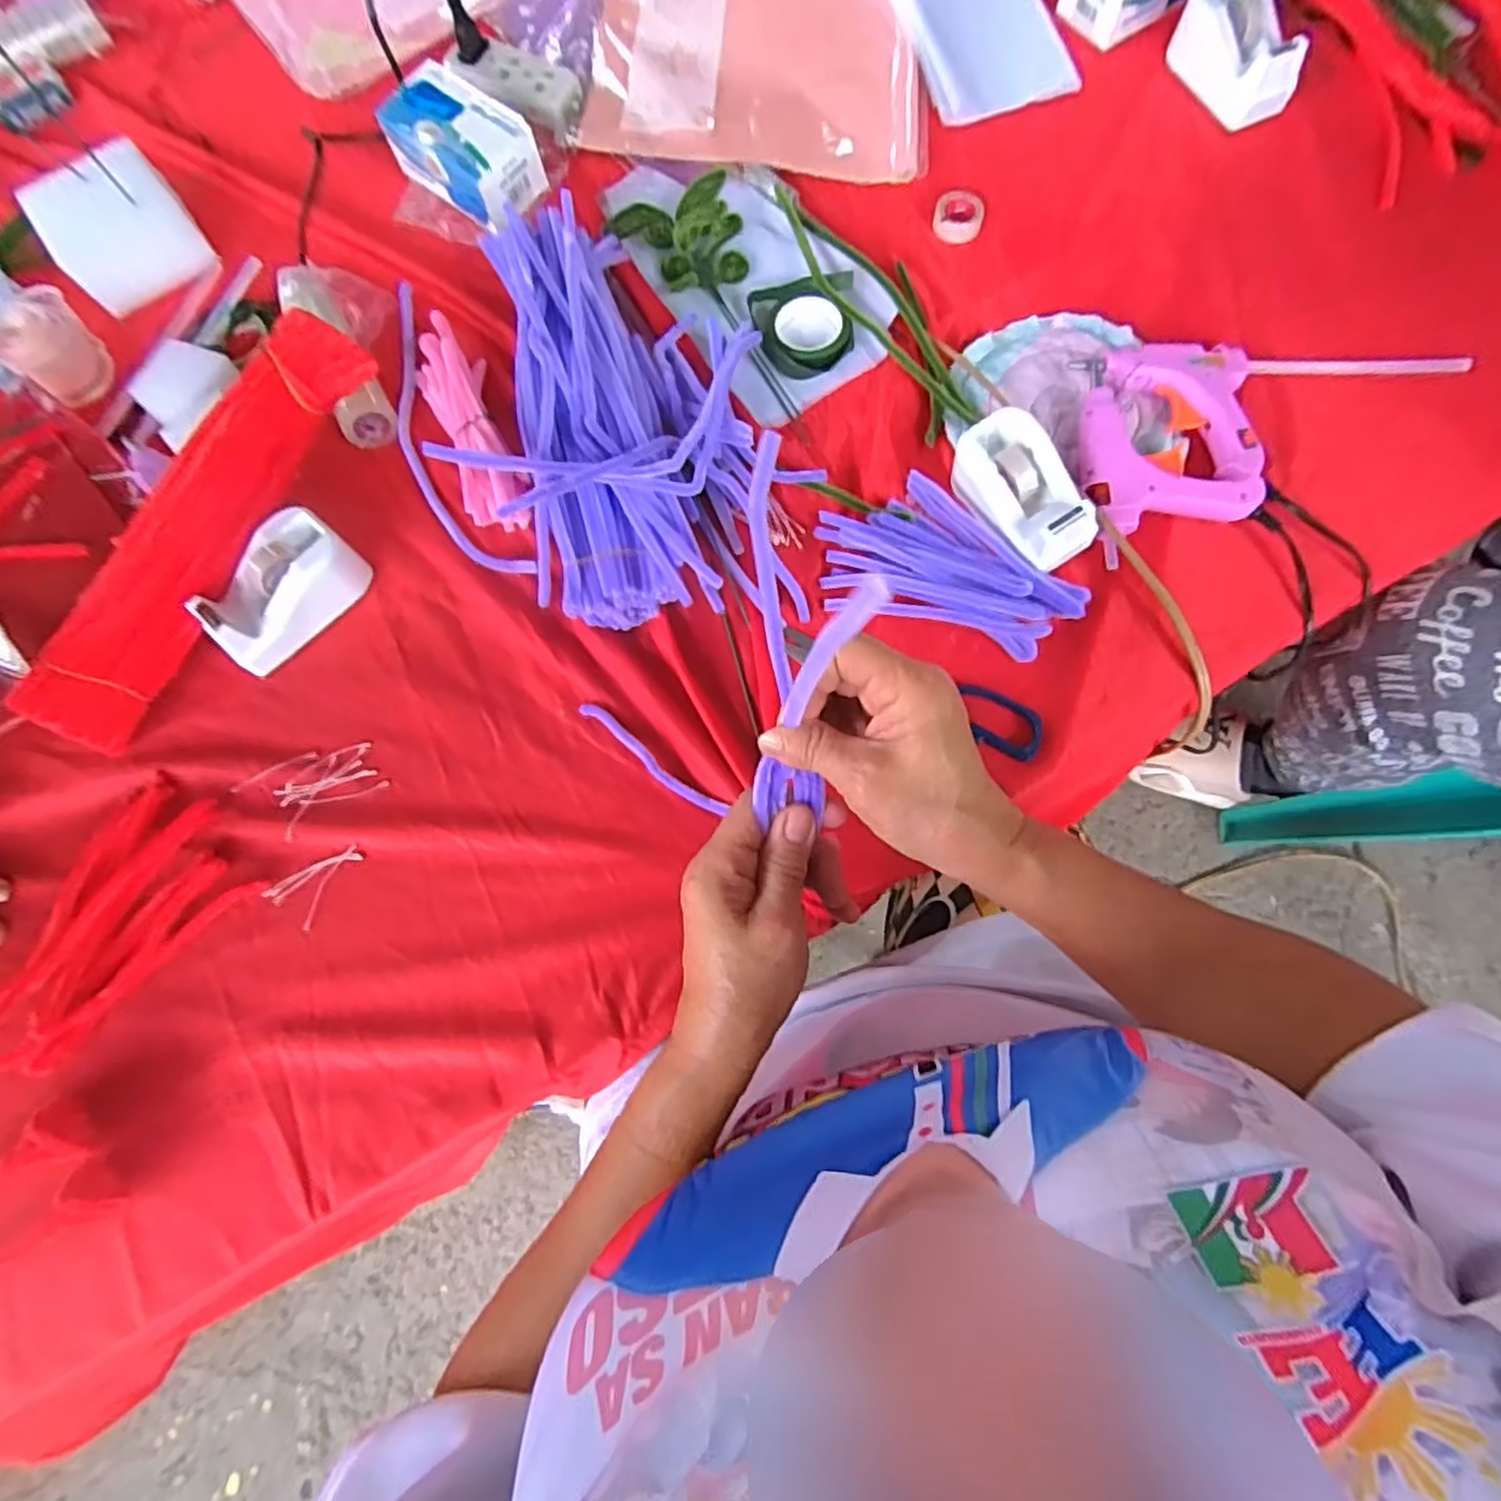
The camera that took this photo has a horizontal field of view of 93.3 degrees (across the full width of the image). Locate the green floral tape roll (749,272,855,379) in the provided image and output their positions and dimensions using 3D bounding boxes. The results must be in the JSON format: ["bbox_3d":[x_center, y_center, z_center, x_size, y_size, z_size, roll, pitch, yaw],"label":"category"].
[{"bbox_3d":[0.039,-0.299,0.498,0.069,0.018,0.071,-1,75,2],"label":"green floral tape roll"}]

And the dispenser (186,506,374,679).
[{"bbox_3d":[-0.297,-0.100,0.451,0.054,0.040,0.098,40,80,11],"label":"dispenser"}]

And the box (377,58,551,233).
[{"bbox_3d":[-0.211,-0.448,0.533,0.118,0.050,0.071,40,80,11],"label":"box"}]

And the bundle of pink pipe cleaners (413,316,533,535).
[{"bbox_3d":[-0.192,-0.224,0.484,0.045,0.031,0.166,-24,76,-4],"label":"bundle of pink pipe cleaners"}]

